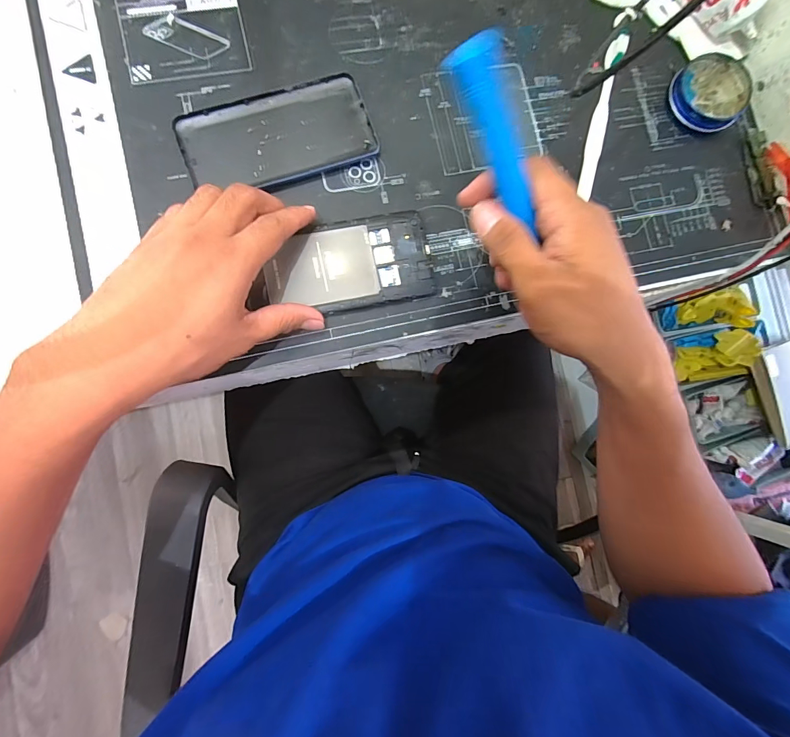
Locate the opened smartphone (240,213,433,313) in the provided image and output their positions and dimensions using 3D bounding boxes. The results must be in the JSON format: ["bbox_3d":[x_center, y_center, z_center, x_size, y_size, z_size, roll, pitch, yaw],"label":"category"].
[{"bbox_3d":[-0.040,-0.080,0.296,0.136,0.005,0.069,-11,86,-7],"label":"opened smartphone"}]

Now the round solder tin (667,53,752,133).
[{"bbox_3d":[0.275,-0.241,0.336,0.060,0.022,0.062,1,85,-6],"label":"round solder tin"}]

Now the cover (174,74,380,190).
[{"bbox_3d":[-0.092,-0.184,0.304,0.145,0.007,0.071,-18,87,-7],"label":"cover"}]

